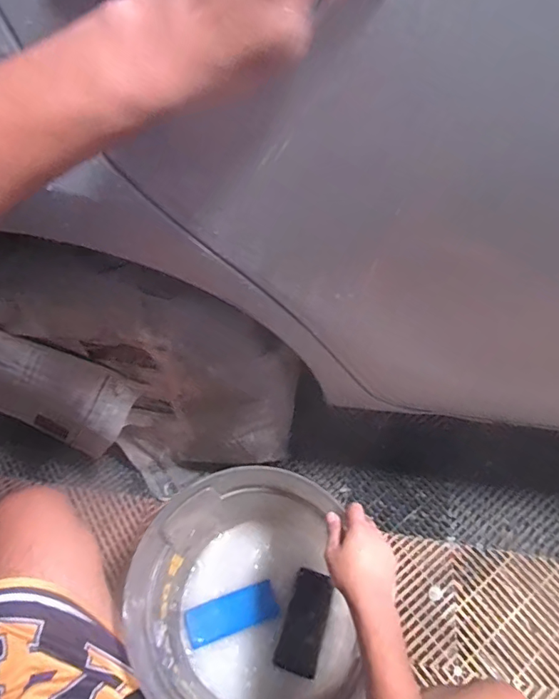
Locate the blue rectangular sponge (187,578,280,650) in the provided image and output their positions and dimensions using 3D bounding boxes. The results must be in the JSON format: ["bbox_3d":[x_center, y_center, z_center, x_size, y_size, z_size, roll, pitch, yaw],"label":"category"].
[{"bbox_3d":[-0.074,0.411,0.721,0.137,0.011,0.053,-18,58,-9],"label":"blue rectangular sponge"}]

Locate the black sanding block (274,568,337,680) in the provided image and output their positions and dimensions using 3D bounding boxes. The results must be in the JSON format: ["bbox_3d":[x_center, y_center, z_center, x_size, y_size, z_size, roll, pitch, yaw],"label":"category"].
[{"bbox_3d":[0.042,0.421,0.719,0.062,0.019,0.138,15,59,12],"label":"black sanding block"}]

